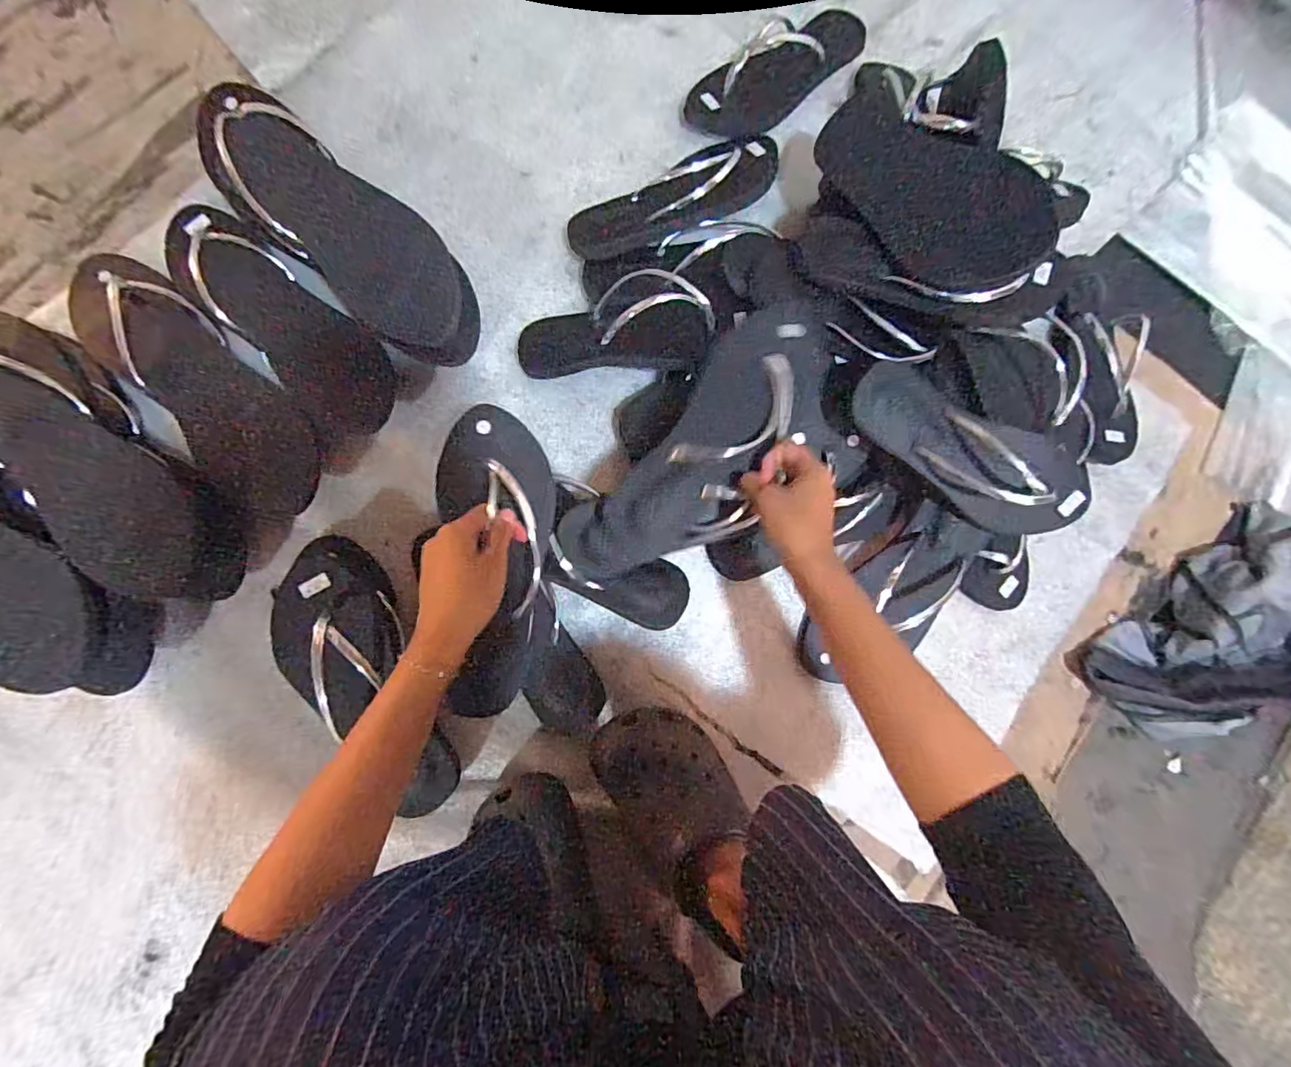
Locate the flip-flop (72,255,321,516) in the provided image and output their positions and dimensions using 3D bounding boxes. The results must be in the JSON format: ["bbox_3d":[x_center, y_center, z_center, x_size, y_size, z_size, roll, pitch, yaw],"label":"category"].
[{"bbox_3d":[-0.435,-0.151,0.532,0.106,0.040,0.319,-42,87,-8],"label":"flip-flop"}]

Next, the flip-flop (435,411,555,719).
[{"bbox_3d":[-0.132,0.035,0.486,0.091,0.074,0.275,2,102,-4],"label":"flip-flop"}]

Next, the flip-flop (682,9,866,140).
[{"bbox_3d":[0.150,-0.512,0.613,0.236,0.040,0.080,-35,86,-8],"label":"flip-flop"}]

